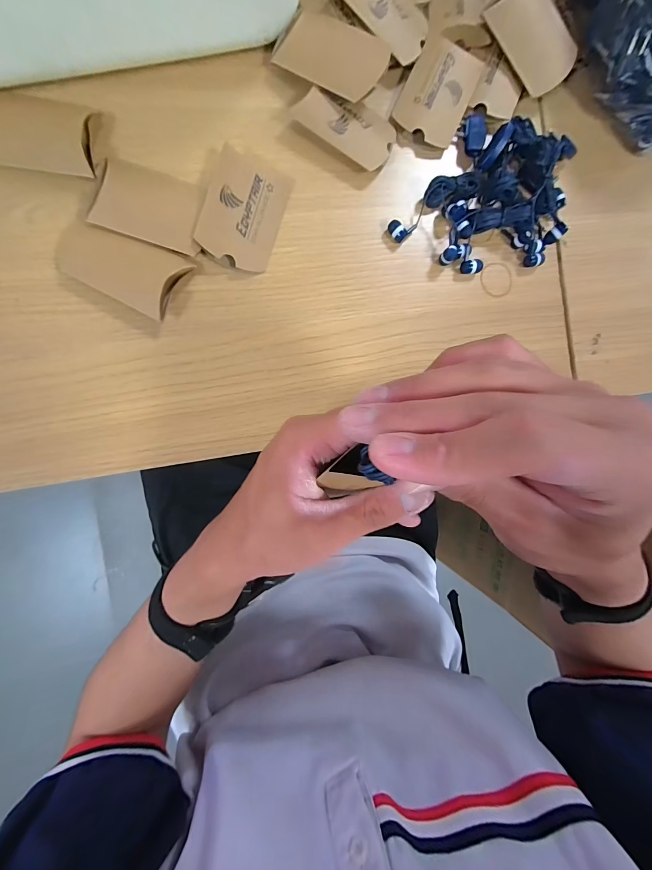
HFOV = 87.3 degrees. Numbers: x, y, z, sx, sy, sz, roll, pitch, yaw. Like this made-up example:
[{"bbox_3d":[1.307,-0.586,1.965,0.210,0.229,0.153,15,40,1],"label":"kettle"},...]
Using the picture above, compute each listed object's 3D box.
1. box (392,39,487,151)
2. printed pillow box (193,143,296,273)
[{"bbox_3d":[0.098,-0.299,0.299,0.059,0.015,0.079,21,88,-9],"label":"box"},{"bbox_3d":[-0.065,-0.182,0.278,0.056,0.018,0.089,17,88,-9],"label":"printed pillow box"}]

